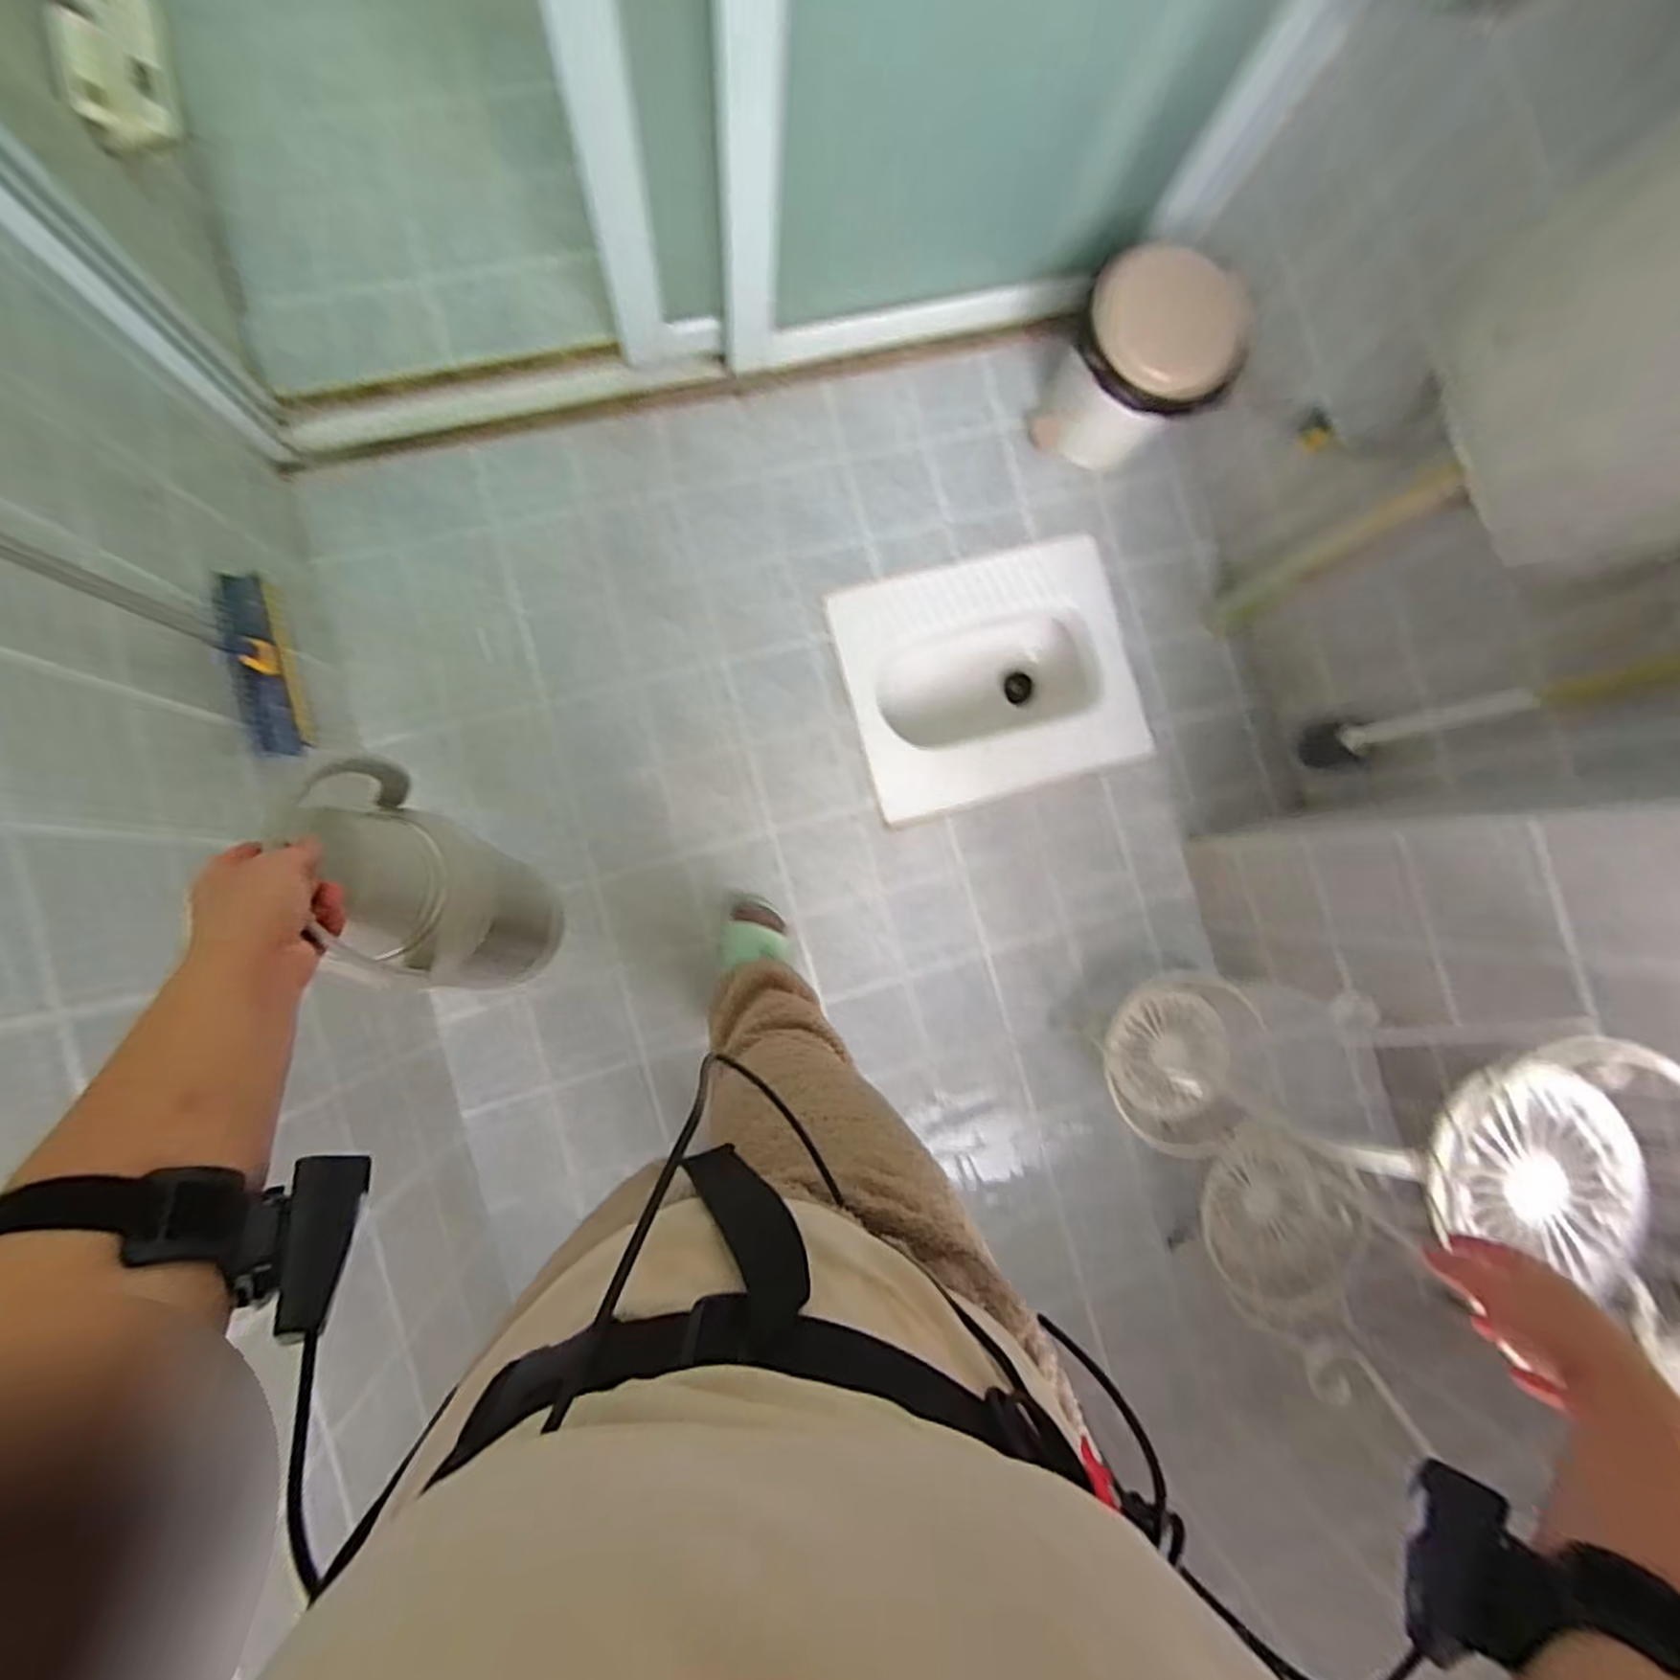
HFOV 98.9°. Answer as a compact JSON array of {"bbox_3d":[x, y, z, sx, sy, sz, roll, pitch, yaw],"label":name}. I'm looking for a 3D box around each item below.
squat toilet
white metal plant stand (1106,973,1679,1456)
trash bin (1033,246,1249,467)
[{"bbox_3d":[0.258,-0.286,1.361,0.506,0.213,0.421,-15,89,-9],"label":"squat toilet"},{"bbox_3d":[0.687,0.496,0.913,0.280,0.657,0.634,-29,91,-9],"label":"white metal plant stand"},{"bbox_3d":[0.478,-0.761,1.184,0.257,0.270,0.199,14,85,-7],"label":"trash bin"}]

